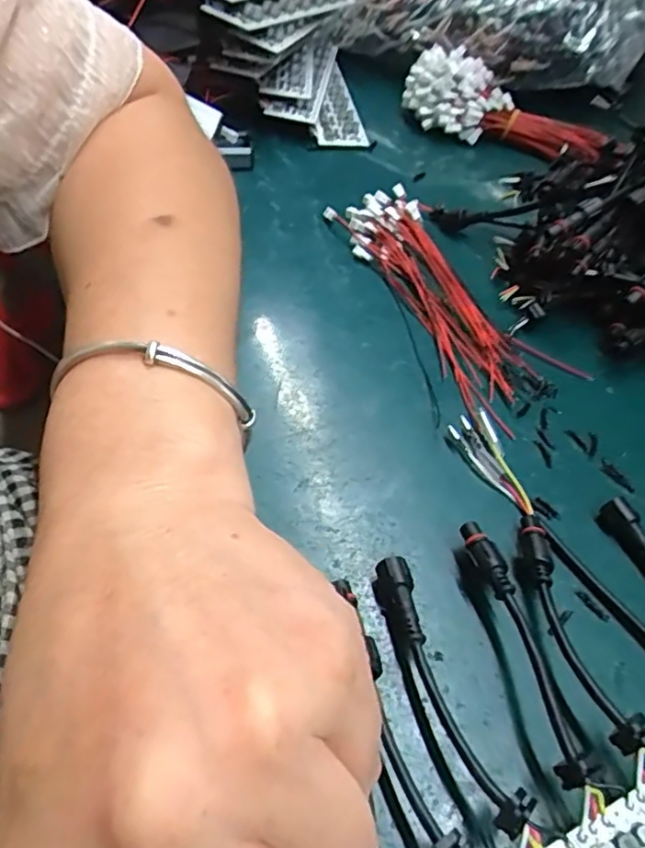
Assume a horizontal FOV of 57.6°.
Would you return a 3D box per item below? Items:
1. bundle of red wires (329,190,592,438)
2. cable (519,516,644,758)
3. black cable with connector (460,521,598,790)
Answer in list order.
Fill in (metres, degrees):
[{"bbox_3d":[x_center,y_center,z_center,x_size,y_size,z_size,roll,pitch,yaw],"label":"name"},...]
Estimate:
[{"bbox_3d":[0.071,-0.082,0.350,0.069,0.015,0.204,-17,54,-15],"label":"bundle of red wires"},{"bbox_3d":[0.090,0.071,0.216,0.013,0.021,0.090,-4,51,-5],"label":"cable"},{"bbox_3d":[0.069,0.077,0.209,0.010,0.018,0.092,-6,52,-8],"label":"black cable with connector"}]

